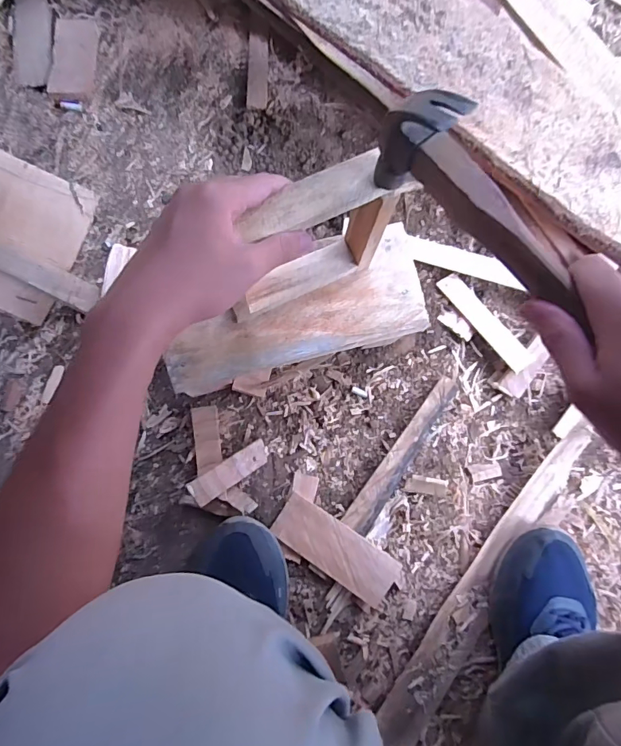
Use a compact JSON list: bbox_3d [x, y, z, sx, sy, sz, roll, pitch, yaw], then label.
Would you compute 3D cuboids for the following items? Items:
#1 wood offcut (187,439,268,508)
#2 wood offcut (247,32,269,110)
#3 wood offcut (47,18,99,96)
[{"bbox_3d":[-0.095,0.118,0.546,0.101,0.010,0.030,-32,85,-27],"label":"wood offcut"},{"bbox_3d":[-0.071,-0.411,0.625,0.028,0.008,0.104,1,85,0],"label":"wood offcut"},{"bbox_3d":[-0.327,-0.439,0.632,0.059,0.010,0.112,3,85,0],"label":"wood offcut"}]

